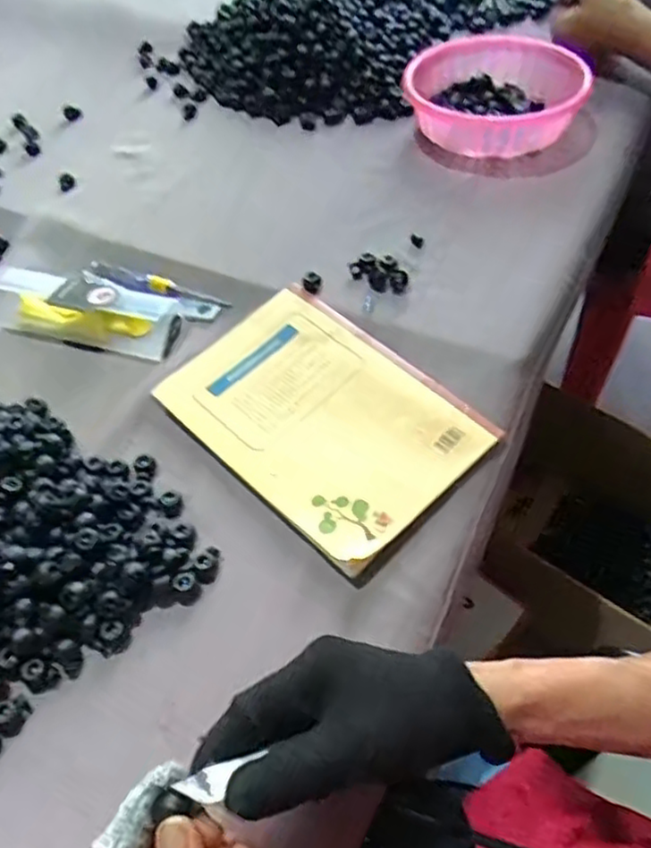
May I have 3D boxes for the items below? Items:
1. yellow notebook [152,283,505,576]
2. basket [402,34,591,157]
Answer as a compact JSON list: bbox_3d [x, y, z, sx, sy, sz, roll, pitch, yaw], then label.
[{"bbox_3d":[-0.004,-0.010,0.479,0.142,0.015,0.207,-39,59,-23],"label":"yellow notebook"},{"bbox_3d":[0.157,-0.308,0.658,0.155,0.055,0.153,-3,52,3],"label":"basket"}]

